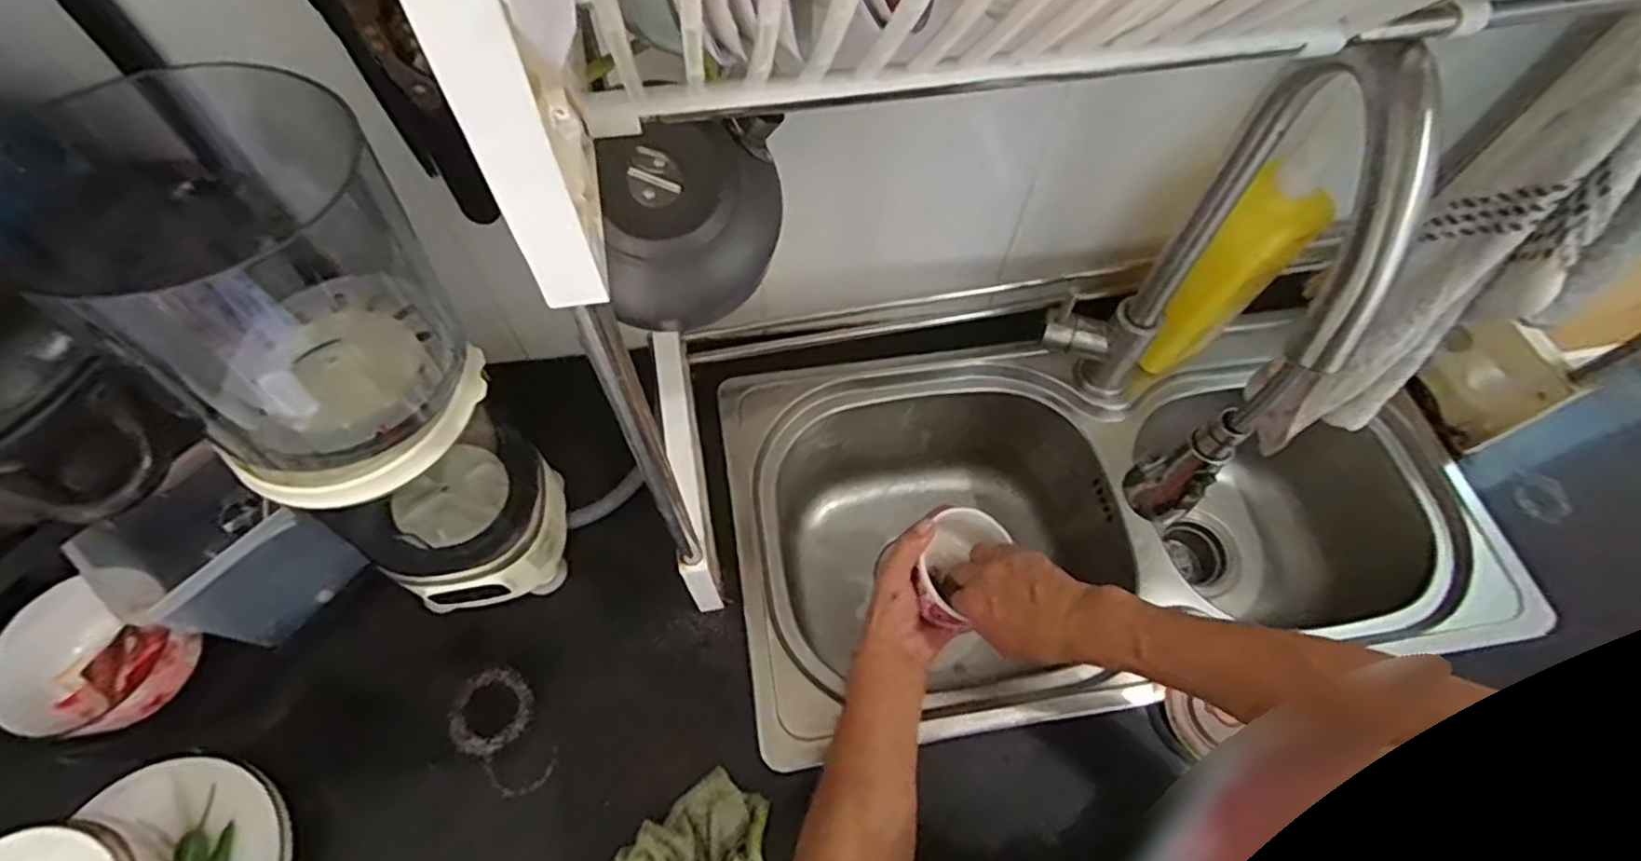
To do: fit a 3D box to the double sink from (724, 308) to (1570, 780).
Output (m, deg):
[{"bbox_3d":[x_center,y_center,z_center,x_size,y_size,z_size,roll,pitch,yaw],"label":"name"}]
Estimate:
[{"bbox_3d":[0.289,0.116,0.797,0.752,0.265,0.369,-8,62,-6],"label":"double sink"}]

